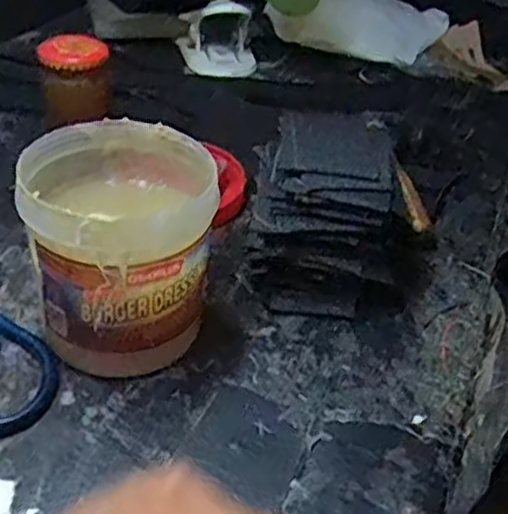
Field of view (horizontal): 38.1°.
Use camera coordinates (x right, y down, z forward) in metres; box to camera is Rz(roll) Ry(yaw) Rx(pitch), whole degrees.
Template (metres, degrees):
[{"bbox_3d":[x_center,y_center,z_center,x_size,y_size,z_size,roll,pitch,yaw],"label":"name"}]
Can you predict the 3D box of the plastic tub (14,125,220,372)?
[{"bbox_3d":[-0.087,-0.003,0.483,0.112,0.133,0.119,4,36,-3],"label":"plastic tub"}]

